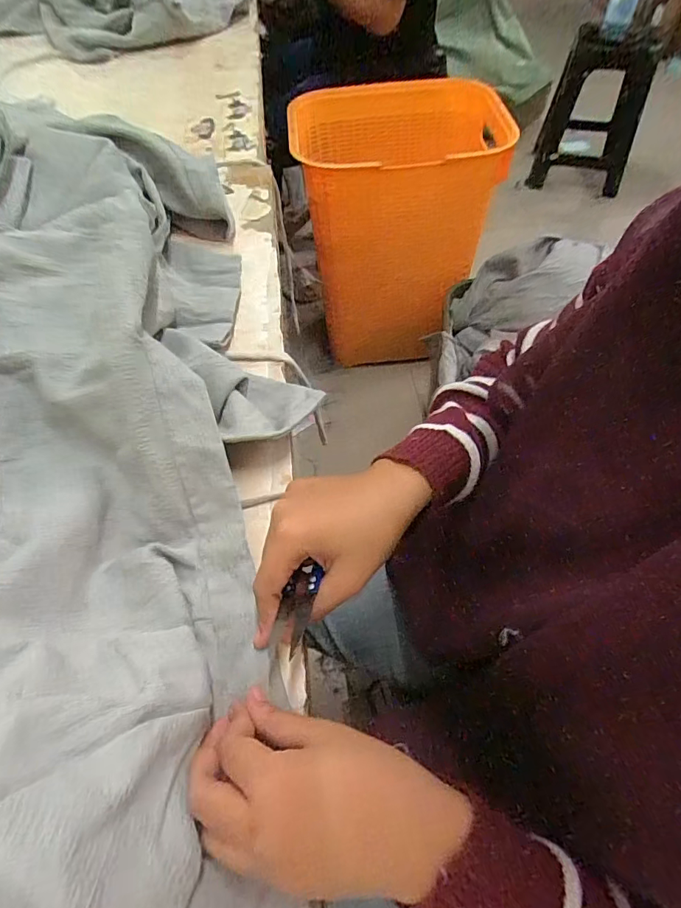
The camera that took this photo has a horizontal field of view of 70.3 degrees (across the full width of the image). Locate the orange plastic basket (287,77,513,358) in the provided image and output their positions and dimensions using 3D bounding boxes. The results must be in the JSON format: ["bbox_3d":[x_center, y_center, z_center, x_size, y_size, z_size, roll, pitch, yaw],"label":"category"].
[{"bbox_3d":[0.146,-0.549,1.277,0.461,0.618,0.301,-13,57,-6],"label":"orange plastic basket"}]

